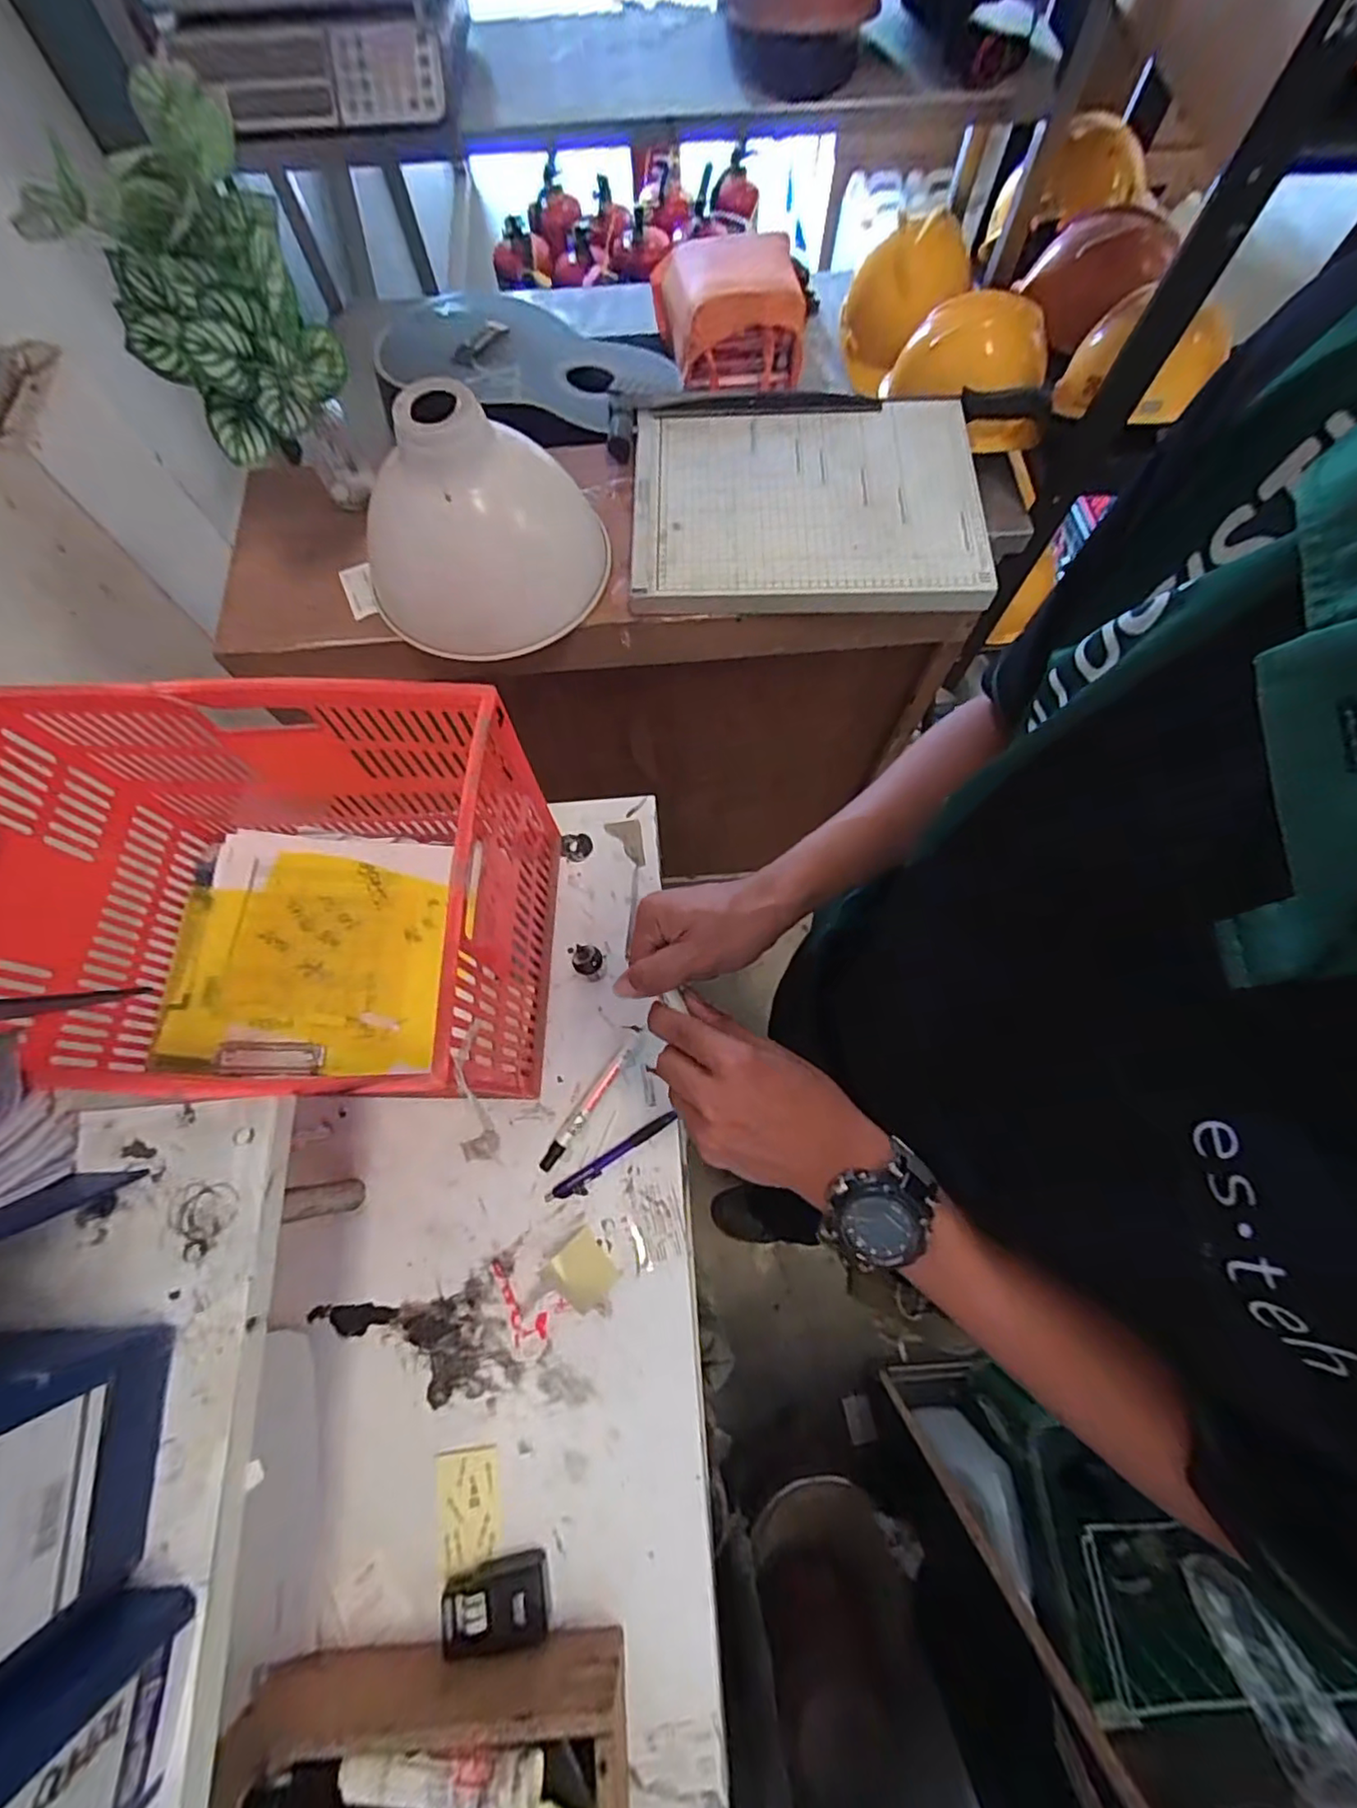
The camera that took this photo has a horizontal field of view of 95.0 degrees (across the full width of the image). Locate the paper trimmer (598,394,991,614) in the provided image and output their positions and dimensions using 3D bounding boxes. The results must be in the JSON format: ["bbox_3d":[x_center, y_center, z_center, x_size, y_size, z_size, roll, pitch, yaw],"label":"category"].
[{"bbox_3d":[0.137,-0.482,0.734,0.415,0.043,0.308,0,71,1],"label":"paper trimmer"}]

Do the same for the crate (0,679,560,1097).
[{"bbox_3d":[-0.322,0.008,0.506,0.381,0.221,0.278,1,71,1],"label":"crate"}]

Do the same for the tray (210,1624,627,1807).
[{"bbox_3d":[-0.162,0.577,0.398,0.261,0.092,0.118,-2,70,0],"label":"tray"}]

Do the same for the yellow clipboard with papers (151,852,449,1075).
[{"bbox_3d":[-0.361,0.055,0.605,0.259,0.012,0.209,0,71,1],"label":"yellow clipboard with papers"}]

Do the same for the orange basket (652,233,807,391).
[{"bbox_3d":[0.077,-1.013,1.037,0.208,0.120,0.294,-11,71,-3],"label":"orange basket"}]

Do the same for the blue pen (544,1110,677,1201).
[{"bbox_3d":[-0.056,0.228,0.561,0.136,0.010,0.017,-33,73,-10],"label":"blue pen"}]

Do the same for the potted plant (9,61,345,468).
[{"bbox_3d":[-0.426,-0.547,0.550,0.177,0.162,0.189,-34,73,-10],"label":"potted plant"}]

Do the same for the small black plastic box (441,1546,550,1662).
[{"bbox_3d":[-0.134,0.512,0.456,0.075,0.019,0.048,-5,71,-1],"label":"small black plastic box"}]

